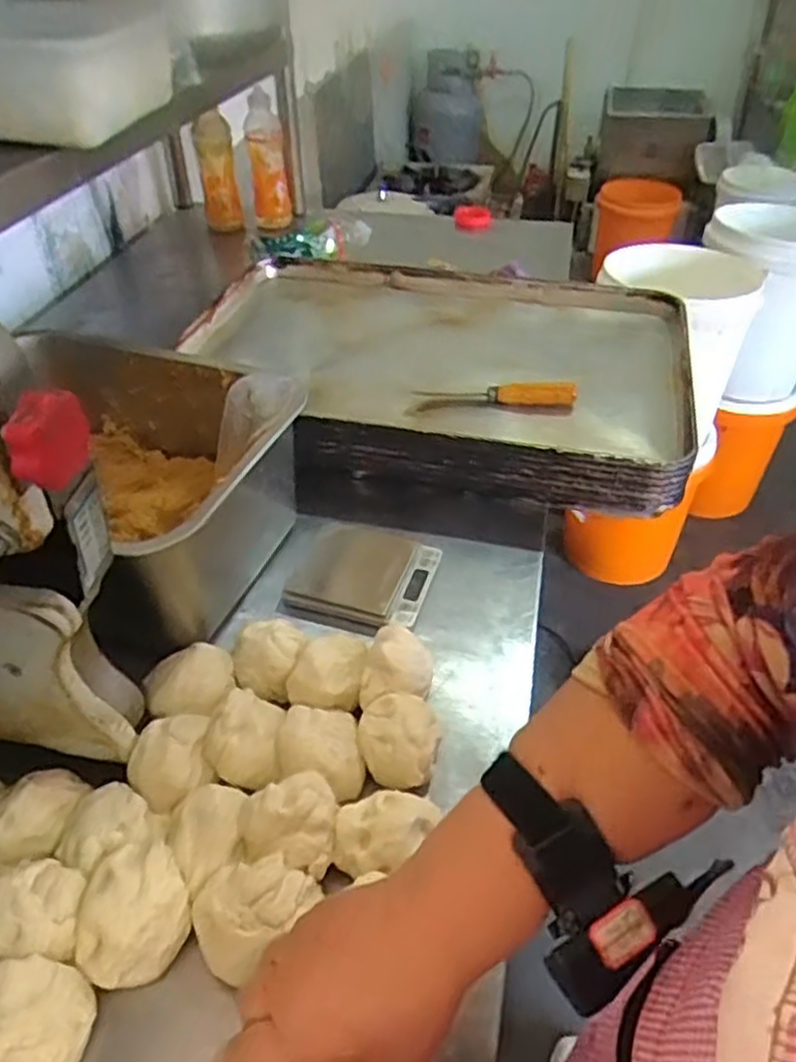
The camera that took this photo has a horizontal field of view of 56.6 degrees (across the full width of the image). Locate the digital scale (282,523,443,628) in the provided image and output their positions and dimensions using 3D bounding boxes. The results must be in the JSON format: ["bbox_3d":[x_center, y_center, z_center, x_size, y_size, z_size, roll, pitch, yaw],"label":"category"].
[{"bbox_3d":[-0.035,0.040,0.699,0.131,0.022,0.108,12,43,15],"label":"digital scale"}]

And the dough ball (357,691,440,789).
[{"bbox_3d":[0.000,0.156,0.543,0.058,0.053,0.070,4,42,6],"label":"dough ball"}]

